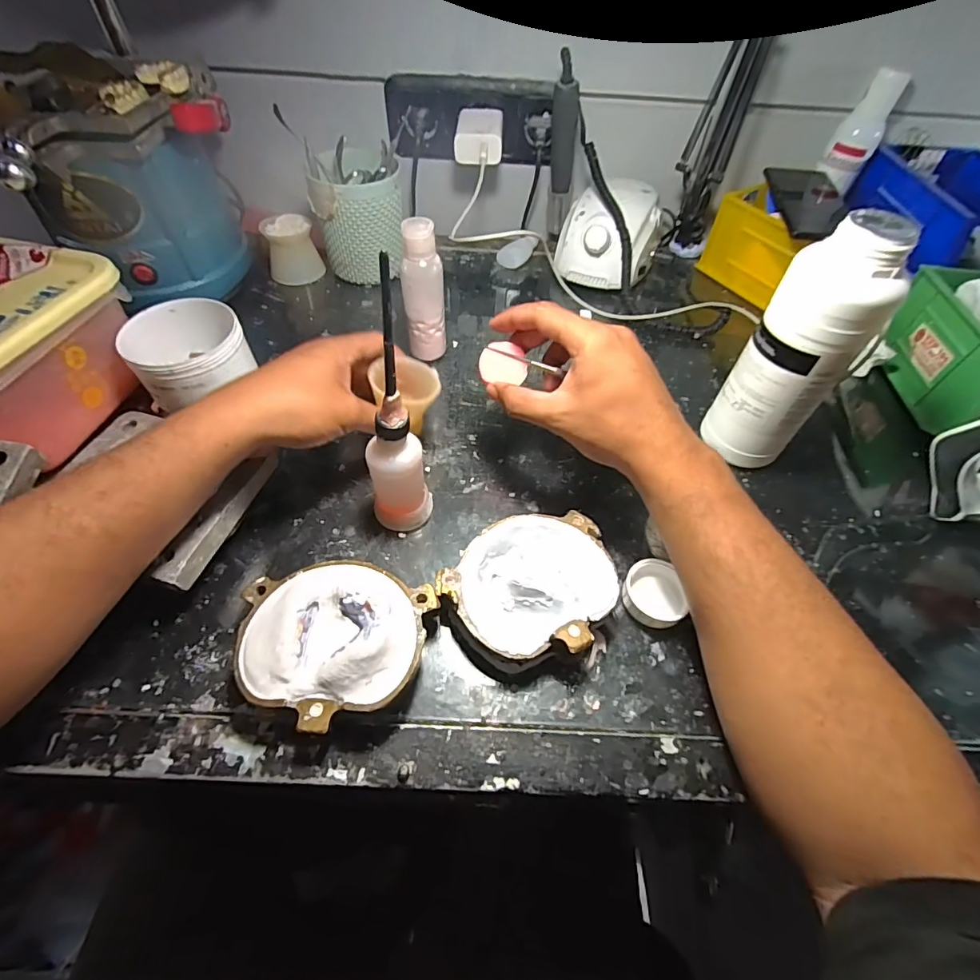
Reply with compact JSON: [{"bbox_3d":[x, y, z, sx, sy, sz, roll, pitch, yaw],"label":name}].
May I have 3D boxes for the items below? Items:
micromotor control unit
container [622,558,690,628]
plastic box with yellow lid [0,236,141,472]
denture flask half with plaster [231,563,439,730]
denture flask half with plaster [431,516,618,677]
[{"bbox_3d":[0.144,-0.306,0.563,0.107,0.071,0.126,21,55,12],"label":"micromotor control unit"},{"bbox_3d":[0.117,0.072,0.332,0.051,0.017,0.045,-29,60,-22],"label":"container"},{"bbox_3d":[-0.390,-0.106,0.368,0.162,0.091,0.164,9,54,4],"label":"plastic box with yellow lid"},{"bbox_3d":[-0.098,0.092,0.291,0.114,0.040,0.097,12,54,6],"label":"denture flask half with plaster"},{"bbox_3d":[0.031,0.065,0.321,0.099,0.035,0.116,36,60,22],"label":"denture flask half with plaster"}]

